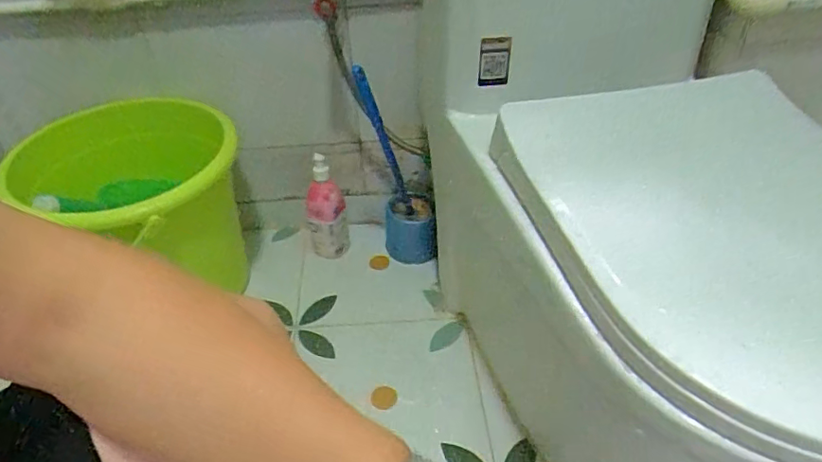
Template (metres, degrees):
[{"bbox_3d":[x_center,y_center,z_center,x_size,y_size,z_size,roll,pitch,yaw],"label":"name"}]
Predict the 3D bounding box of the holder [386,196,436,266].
[{"bbox_3d":[-0.003,-0.002,1.034,0.097,0.108,0.103,-3,40,-1],"label":"holder"}]

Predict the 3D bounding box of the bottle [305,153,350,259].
[{"bbox_3d":[-0.159,-0.043,1.004,0.079,0.194,0.066,-13,42,-12],"label":"bottle"}]

